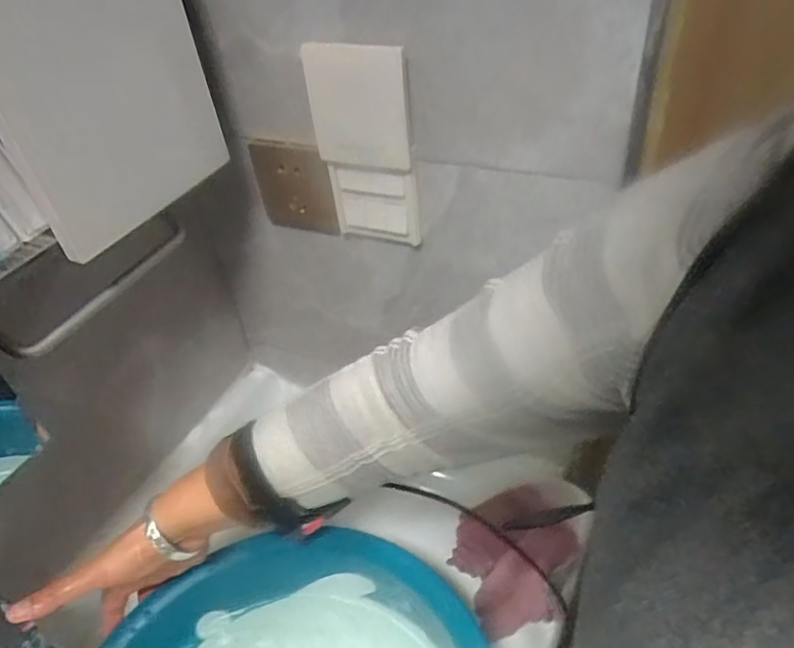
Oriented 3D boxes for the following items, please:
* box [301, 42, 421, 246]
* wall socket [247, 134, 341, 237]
[{"bbox_3d":[-0.025,-0.142,0.493,0.079,0.177,0.022,8,48,14],"label":"box"},{"bbox_3d":[-0.098,-0.127,0.563,0.072,0.105,0.013,5,51,11],"label":"wall socket"}]

